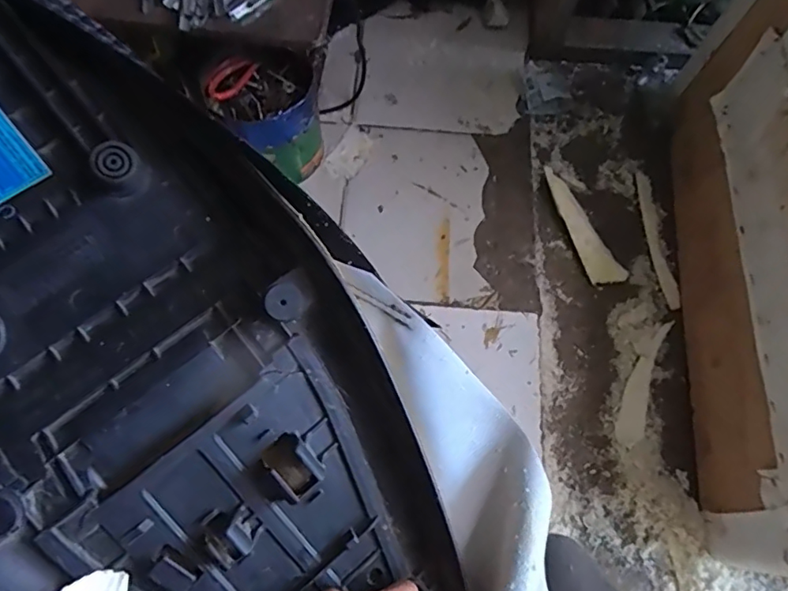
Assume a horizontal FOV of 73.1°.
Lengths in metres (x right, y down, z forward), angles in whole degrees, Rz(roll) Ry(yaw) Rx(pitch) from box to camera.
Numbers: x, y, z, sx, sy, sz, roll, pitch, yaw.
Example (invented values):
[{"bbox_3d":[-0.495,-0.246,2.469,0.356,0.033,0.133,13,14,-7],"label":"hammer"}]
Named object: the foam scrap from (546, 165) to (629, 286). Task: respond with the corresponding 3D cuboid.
[{"bbox_3d":[0.282,-0.112,0.816,0.054,0.032,0.210,-23,71,-10],"label":"foam scrap"}]

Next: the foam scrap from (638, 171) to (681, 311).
[{"bbox_3d":[0.398,-0.087,0.812,0.027,0.005,0.225,-3,69,-2],"label":"foam scrap"}]

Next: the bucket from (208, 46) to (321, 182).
[{"bbox_3d":[-0.175,-0.254,0.762,0.124,0.140,0.135,0,69,-1],"label":"bucket"}]

